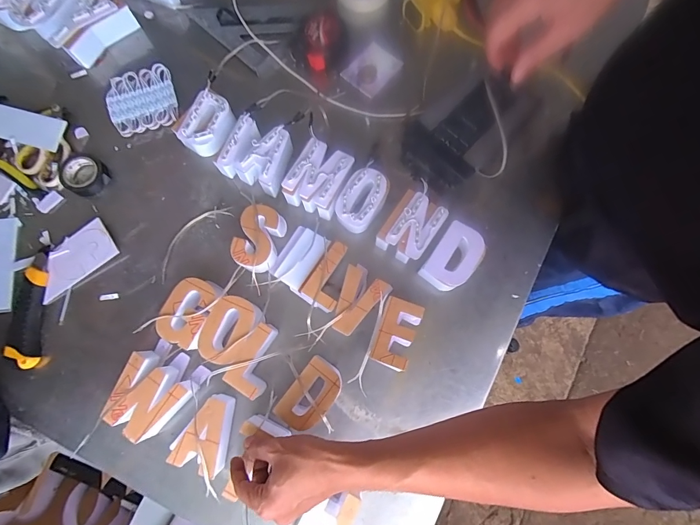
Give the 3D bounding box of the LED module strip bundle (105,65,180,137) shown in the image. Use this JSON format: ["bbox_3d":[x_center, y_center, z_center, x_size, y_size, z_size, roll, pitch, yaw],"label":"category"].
[{"bbox_3d":[-0.319,-0.249,0.582,0.101,0.016,0.101,-16,79,-2],"label":"LED module strip bundle"}]

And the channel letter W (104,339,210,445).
[{"bbox_3d":[-0.247,0.162,0.478,0.089,0.048,0.103,34,82,7],"label":"channel letter W"}]

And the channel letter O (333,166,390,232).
[{"bbox_3d":[0.017,-0.083,0.531,0.055,0.055,0.087,32,79,6],"label":"channel letter O"}]

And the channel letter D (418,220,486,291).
[{"bbox_3d":[0.138,-0.004,0.512,0.055,0.049,0.086,35,79,7],"label":"channel letter D"}]

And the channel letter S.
[{"bbox_3d":[-0.122,-0.032,0.517,0.056,0.045,0.092,17,80,4],"label":"channel letter S"}]

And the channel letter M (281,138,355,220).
[{"bbox_3d":[-0.043,-0.116,0.536,0.075,0.053,0.089,22,80,5],"label":"channel letter M"}]

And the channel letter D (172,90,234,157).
[{"bbox_3d":[-0.202,-0.196,0.556,0.068,0.049,0.087,30,78,6],"label":"channel letter D"}]

